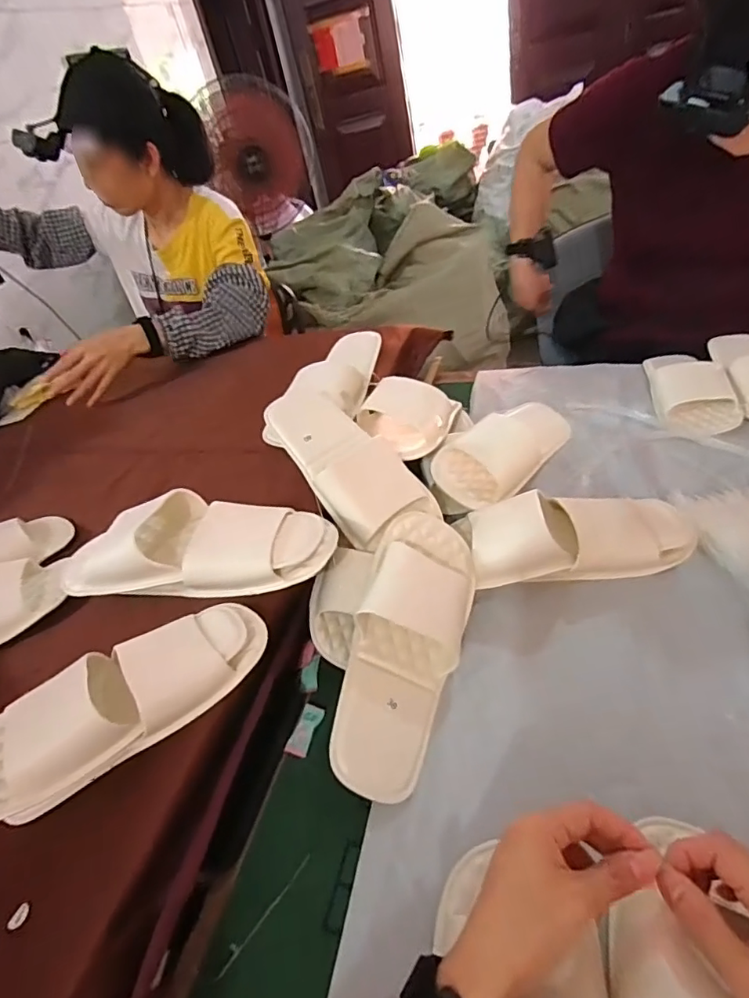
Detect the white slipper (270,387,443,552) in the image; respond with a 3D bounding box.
[{"bbox_3d":[-0.035,-0.053,0.626,0.109,0.050,0.236,-27,62,-24],"label":"white slipper"}]

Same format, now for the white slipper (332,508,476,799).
[{"bbox_3d":[0.033,0.137,0.509,0.110,0.042,0.266,23,58,-7],"label":"white slipper"}]

